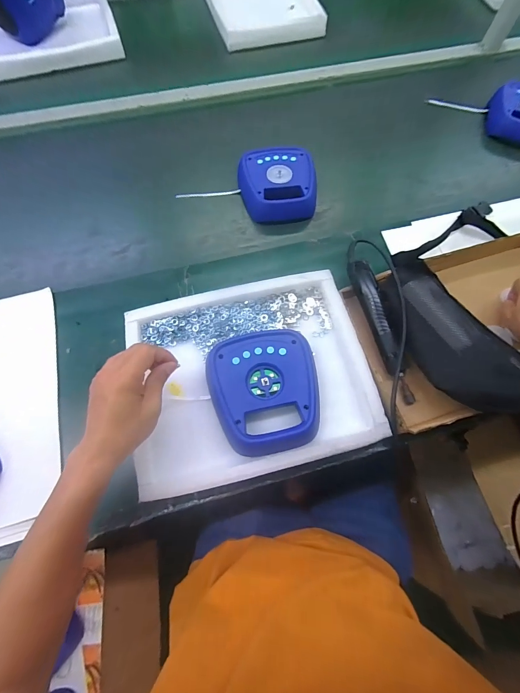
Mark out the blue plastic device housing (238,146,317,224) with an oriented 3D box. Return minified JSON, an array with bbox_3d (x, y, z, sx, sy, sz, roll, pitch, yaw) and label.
[{"bbox_3d":[0.037,-0.338,0.654,0.157,0.048,0.176,0,69,0],"label":"blue plastic device housing"}]

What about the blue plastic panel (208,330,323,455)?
[{"bbox_3d":[0.008,0.064,0.459,0.152,0.034,0.175,-13,69,-5],"label":"blue plastic panel"}]

